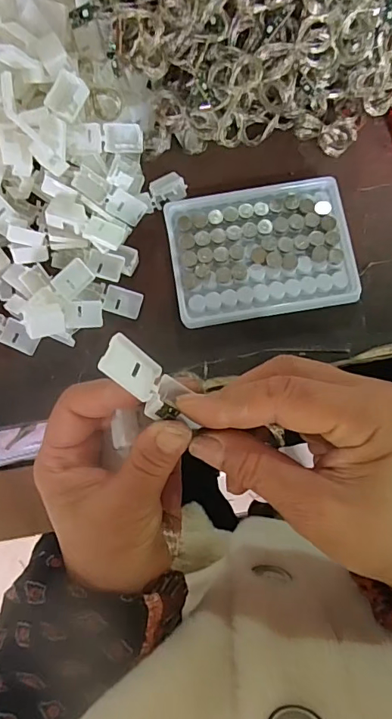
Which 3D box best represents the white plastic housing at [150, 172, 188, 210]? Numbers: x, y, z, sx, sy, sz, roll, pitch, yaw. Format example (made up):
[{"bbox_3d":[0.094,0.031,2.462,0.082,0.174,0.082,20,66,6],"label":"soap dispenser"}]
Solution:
[{"bbox_3d":[-0.022,-0.132,0.364,0.028,0.009,0.019,-27,81,-3],"label":"white plastic housing"}]

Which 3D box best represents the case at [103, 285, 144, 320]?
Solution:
[{"bbox_3d":[-0.055,-0.043,0.350,0.027,0.007,0.020,16,82,4],"label":"case"}]

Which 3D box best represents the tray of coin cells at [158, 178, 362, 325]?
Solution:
[{"bbox_3d":[0.047,-0.081,0.348,0.128,0.018,0.099,-9,81,0],"label":"tray of coin cells"}]

